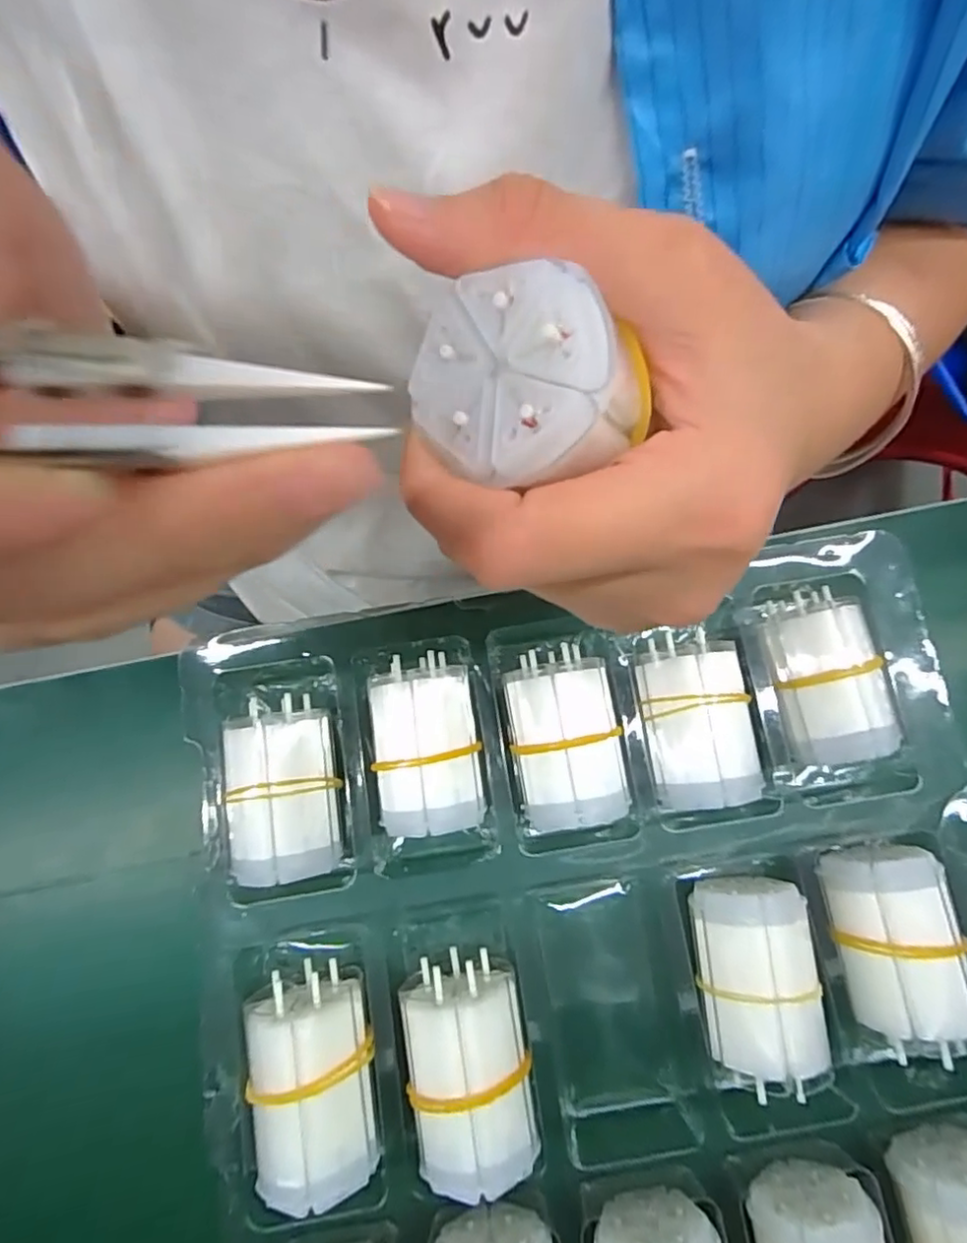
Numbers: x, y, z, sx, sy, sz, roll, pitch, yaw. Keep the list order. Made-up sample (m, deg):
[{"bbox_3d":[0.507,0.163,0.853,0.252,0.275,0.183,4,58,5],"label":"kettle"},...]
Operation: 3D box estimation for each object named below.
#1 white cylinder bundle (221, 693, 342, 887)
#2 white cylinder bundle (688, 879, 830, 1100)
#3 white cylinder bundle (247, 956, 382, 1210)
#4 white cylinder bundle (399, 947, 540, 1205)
[{"bbox_3d":[-0.073,0.062,0.232,0.038,0.033,0.062,-4,78,0],"label":"white cylinder bundle"},{"bbox_3d":[0.094,0.124,0.221,0.037,0.034,0.062,-1,78,0],"label":"white cylinder bundle"},{"bbox_3d":[-0.058,0.153,0.213,0.040,0.037,0.062,-8,78,-1],"label":"white cylinder bundle"},{"bbox_3d":[-0.005,0.151,0.214,0.042,0.039,0.062,-6,78,-1],"label":"white cylinder bundle"}]

